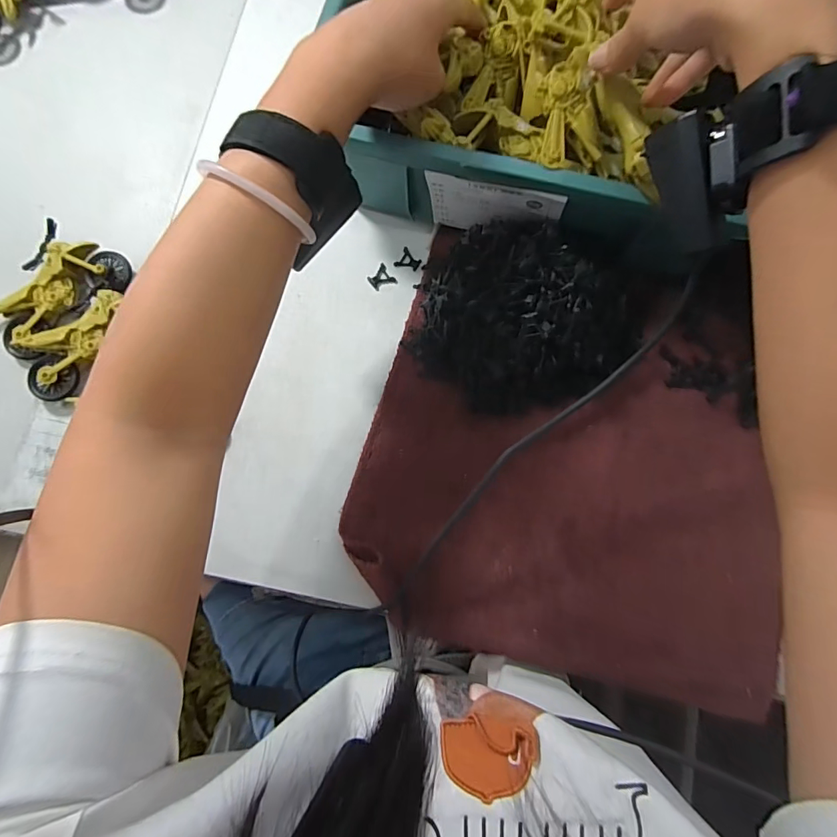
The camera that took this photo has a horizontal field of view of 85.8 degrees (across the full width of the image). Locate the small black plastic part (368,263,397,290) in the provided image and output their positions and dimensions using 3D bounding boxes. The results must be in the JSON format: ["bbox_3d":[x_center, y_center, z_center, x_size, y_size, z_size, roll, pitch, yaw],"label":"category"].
[{"bbox_3d":[-0.033,-0.125,0.404,0.021,0.004,0.020,-37,82,-7],"label":"small black plastic part"}]

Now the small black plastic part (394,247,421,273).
[{"bbox_3d":[-0.009,-0.142,0.406,0.021,0.004,0.020,33,82,5],"label":"small black plastic part"}]

